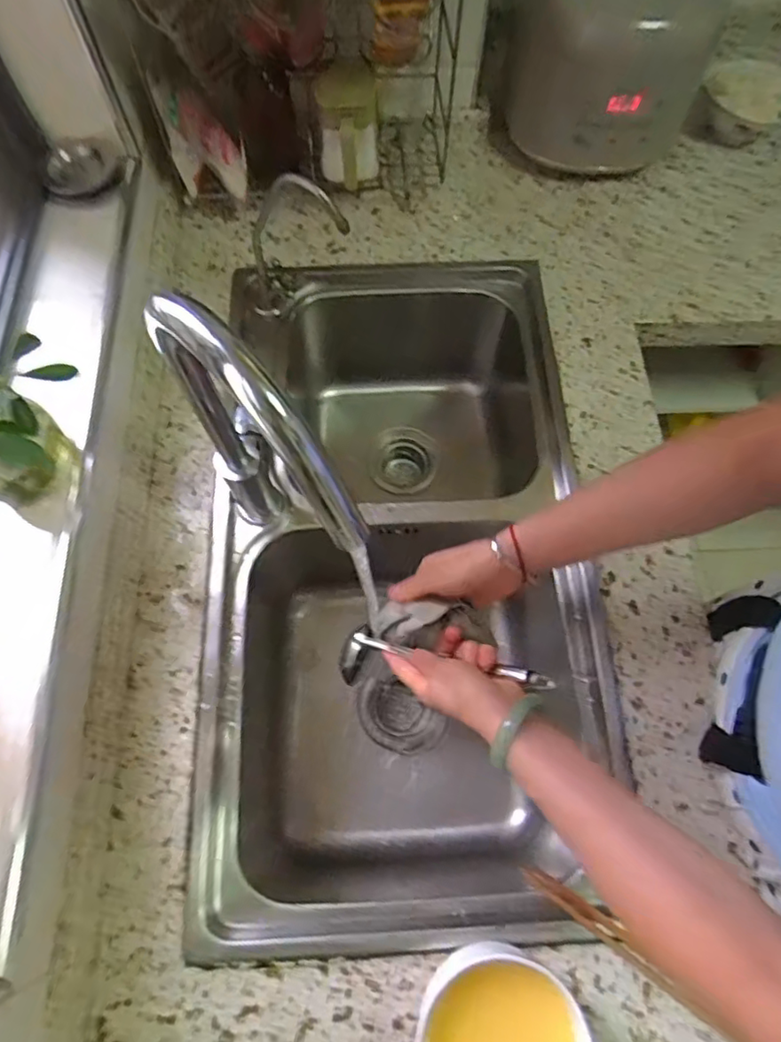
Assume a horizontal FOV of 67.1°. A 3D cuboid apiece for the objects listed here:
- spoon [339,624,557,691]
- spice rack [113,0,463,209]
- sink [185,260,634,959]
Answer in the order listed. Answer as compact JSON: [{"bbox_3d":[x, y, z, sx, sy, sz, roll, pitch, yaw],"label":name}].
[{"bbox_3d":[0.044,0.142,0.562,0.229,0.043,0.052,2,64,35],"label":"spoon"},{"bbox_3d":[-0.088,-0.510,0.662,0.352,0.336,0.166,-25,71,-11],"label":"spice rack"},{"bbox_3d":[0.013,0.058,0.740,0.398,0.256,0.738,-1,68,-1],"label":"sink"}]

